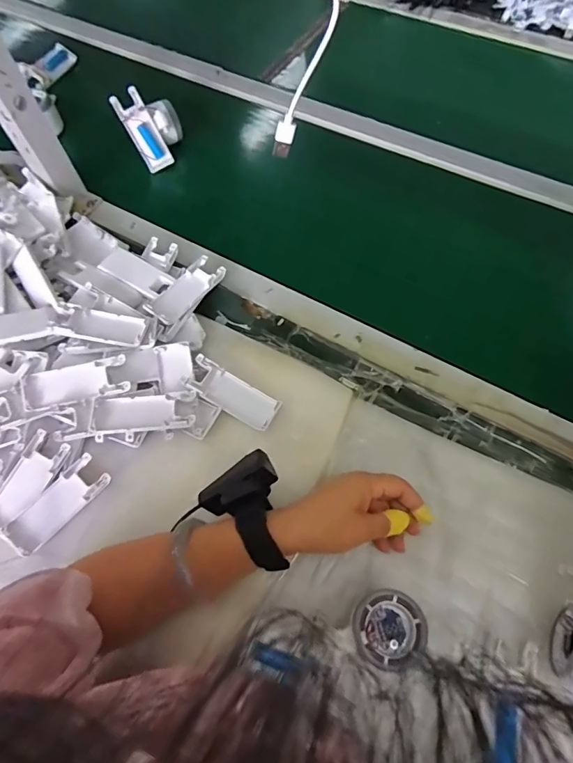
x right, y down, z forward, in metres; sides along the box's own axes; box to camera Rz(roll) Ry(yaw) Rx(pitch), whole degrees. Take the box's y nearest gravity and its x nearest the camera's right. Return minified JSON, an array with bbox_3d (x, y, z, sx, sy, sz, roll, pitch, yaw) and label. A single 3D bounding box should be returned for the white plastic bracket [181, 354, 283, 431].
[{"bbox_3d":[-0.059,0.012,0.477,0.102,0.019,0.039,27,69,14],"label":"white plastic bracket"}]

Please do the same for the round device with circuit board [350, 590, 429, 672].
[{"bbox_3d":[0.083,0.199,0.358,0.055,0.012,0.055,26,65,19],"label":"round device with circuit board"}]

